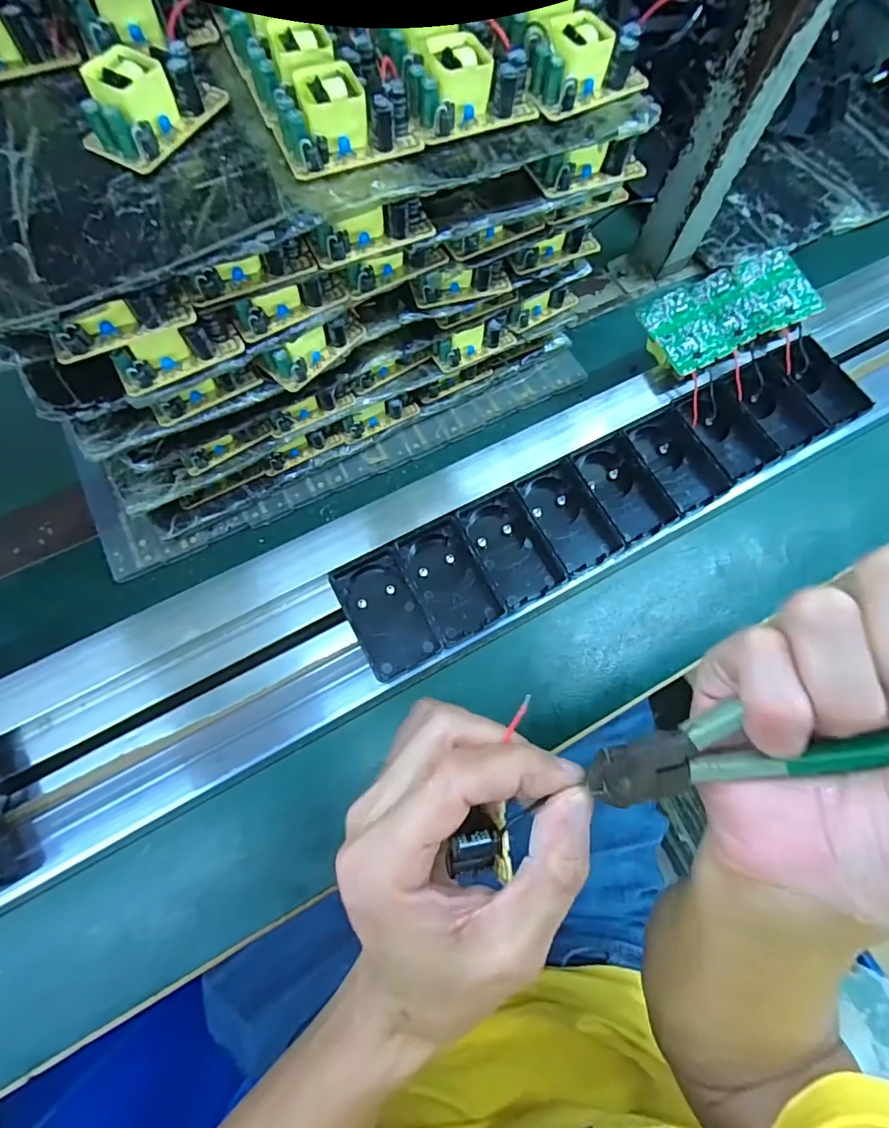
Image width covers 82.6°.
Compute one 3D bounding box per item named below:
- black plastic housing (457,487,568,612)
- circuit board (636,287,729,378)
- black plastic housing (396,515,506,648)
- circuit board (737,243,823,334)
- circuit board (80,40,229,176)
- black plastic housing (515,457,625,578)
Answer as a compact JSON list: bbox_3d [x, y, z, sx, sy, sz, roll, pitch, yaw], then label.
[{"bbox_3d":[0.042,-0.010,0.321,0.038,0.026,0.068,-26,74,-10],"label":"black plastic housing"},{"bbox_3d":[0.165,-0.160,0.362,0.038,0.027,0.065,-17,73,-8],"label":"circuit board"},{"bbox_3d":[0.005,0.010,0.312,0.044,0.018,0.069,-24,74,-9],"label":"black plastic housing"},{"bbox_3d":[0.241,-0.201,0.370,0.044,0.011,0.070,-12,72,-6],"label":"circuit board"},{"bbox_3d":[-0.136,-0.213,0.231,0.033,0.023,0.060,30,73,8],"label":"circuit board"},{"bbox_3d":[0.078,-0.030,0.329,0.041,0.023,0.069,-23,74,-9],"label":"black plastic housing"}]

